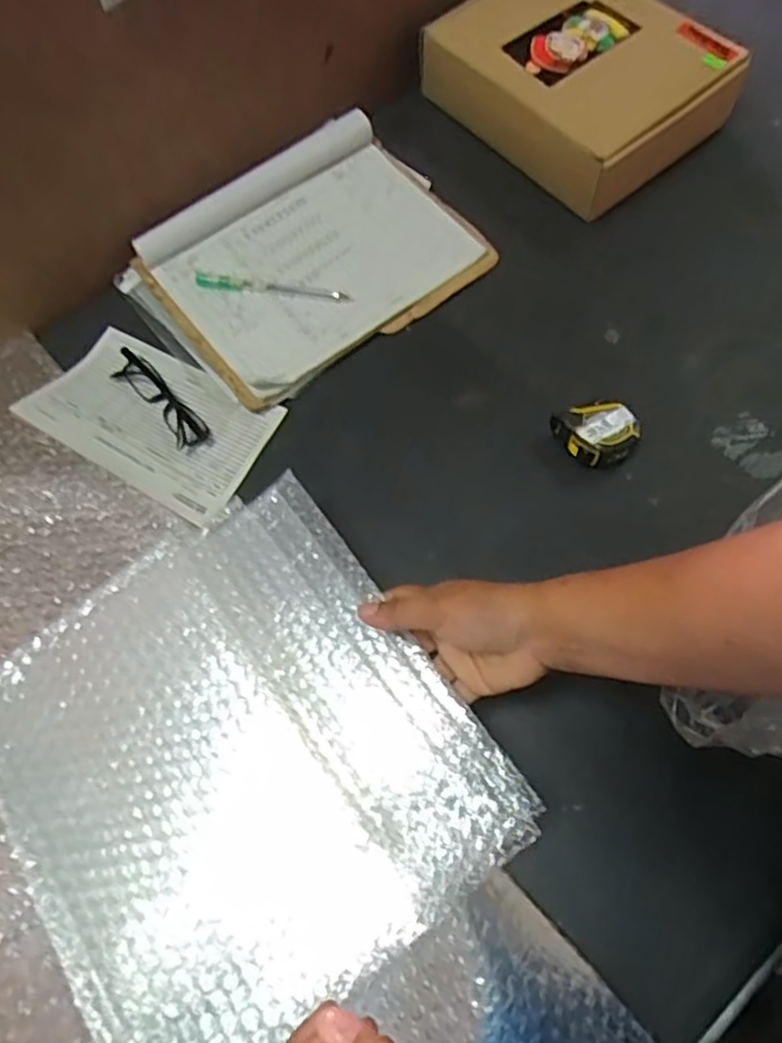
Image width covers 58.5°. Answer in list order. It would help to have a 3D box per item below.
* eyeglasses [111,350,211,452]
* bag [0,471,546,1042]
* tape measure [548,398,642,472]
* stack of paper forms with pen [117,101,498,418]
[{"bbox_3d":[-0.220,-0.118,0.654,0.033,0.019,0.128,-42,71,-12],"label":"eyeglasses"},{"bbox_3d":[-0.100,0.150,0.450,0.272,0.032,0.295,-35,73,-10],"label":"bag"},{"bbox_3d":[0.179,-0.077,0.606,0.059,0.036,0.064,-2,68,4],"label":"tape measure"},{"bbox_3d":[-0.090,-0.271,0.699,0.301,0.026,0.266,-41,74,-11],"label":"stack of paper forms with pen"}]

